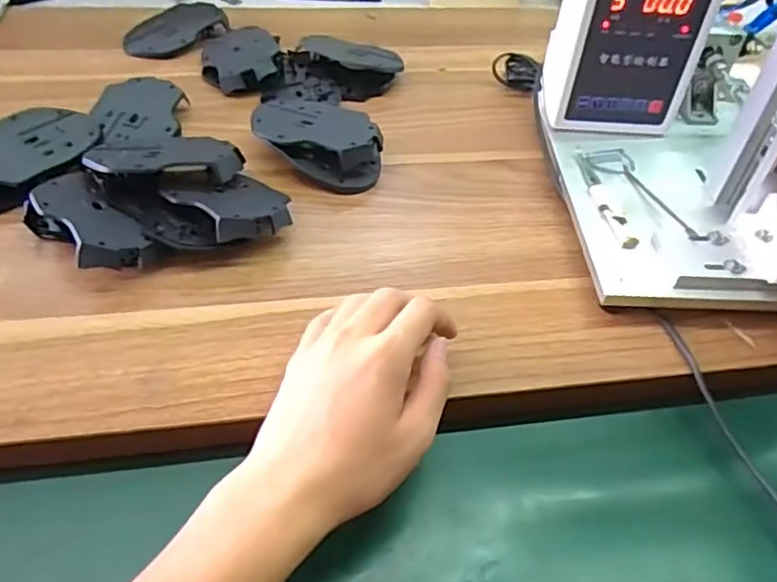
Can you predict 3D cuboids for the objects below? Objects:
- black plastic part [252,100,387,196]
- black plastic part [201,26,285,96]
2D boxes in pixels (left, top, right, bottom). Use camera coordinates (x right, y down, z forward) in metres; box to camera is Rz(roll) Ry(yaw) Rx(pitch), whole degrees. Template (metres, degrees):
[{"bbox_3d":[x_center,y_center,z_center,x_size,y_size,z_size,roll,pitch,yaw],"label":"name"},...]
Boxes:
[{"bbox_3d":[-0.059,-0.130,0.540,0.120,0.035,0.074,27,50,20],"label":"black plastic part"},{"bbox_3d":[-0.147,-0.237,0.640,0.079,0.026,0.107,-9,48,-13],"label":"black plastic part"}]

